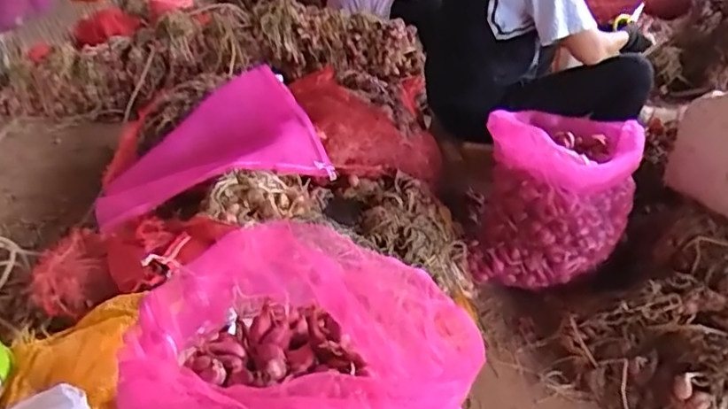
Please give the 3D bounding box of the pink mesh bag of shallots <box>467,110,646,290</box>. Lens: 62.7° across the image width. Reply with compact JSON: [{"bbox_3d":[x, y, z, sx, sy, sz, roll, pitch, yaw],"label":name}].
[{"bbox_3d":[0.444,-0.020,1.395,0.324,0.318,0.310,11,31,17],"label":"pink mesh bag of shallots"}]

